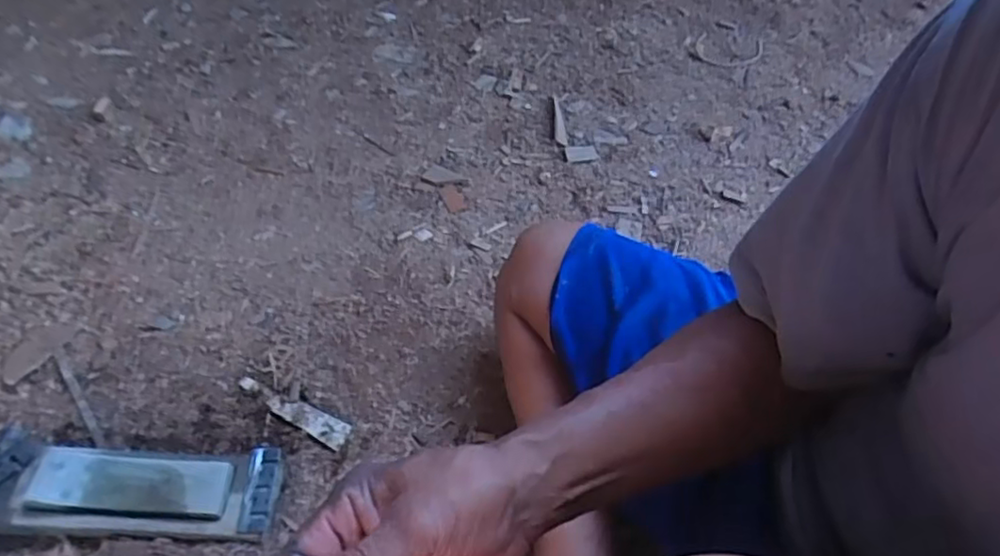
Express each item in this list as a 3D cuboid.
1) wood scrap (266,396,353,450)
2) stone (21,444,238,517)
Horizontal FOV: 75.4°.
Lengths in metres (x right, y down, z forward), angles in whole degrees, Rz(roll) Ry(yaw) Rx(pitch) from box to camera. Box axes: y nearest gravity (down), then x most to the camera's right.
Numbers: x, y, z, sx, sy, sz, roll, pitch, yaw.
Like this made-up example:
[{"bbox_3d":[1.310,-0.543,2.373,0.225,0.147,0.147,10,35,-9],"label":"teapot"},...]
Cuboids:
[{"bbox_3d":[-0.208,0.152,0.707,0.102,0.009,0.029,25,55,17],"label":"wood scrap"},{"bbox_3d":[-0.353,0.194,0.619,0.180,0.028,0.056,5,51,-1],"label":"stone"}]

